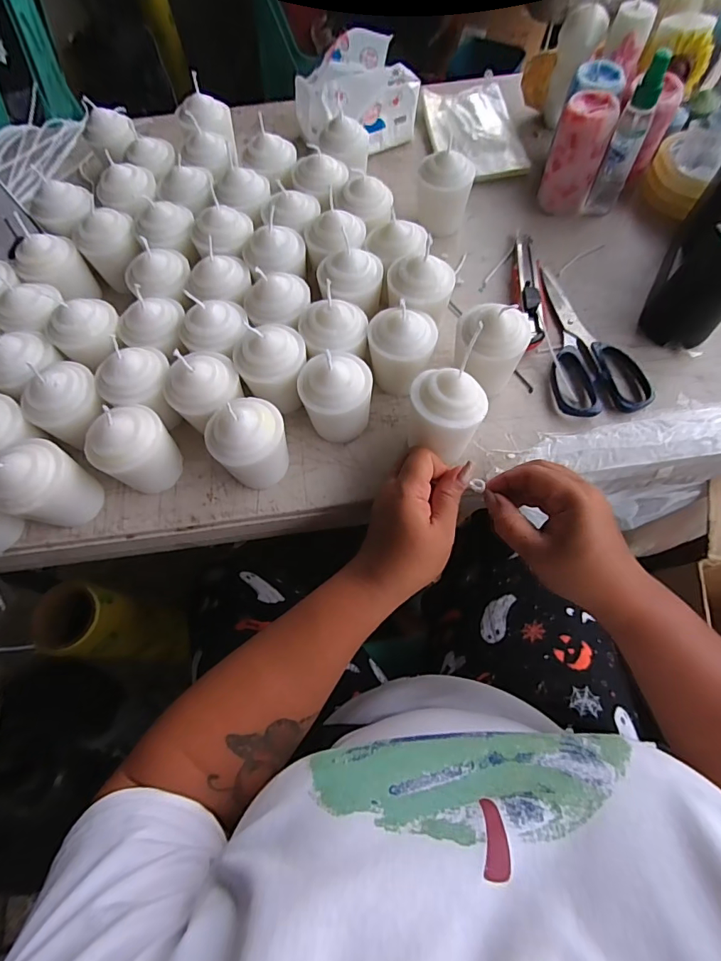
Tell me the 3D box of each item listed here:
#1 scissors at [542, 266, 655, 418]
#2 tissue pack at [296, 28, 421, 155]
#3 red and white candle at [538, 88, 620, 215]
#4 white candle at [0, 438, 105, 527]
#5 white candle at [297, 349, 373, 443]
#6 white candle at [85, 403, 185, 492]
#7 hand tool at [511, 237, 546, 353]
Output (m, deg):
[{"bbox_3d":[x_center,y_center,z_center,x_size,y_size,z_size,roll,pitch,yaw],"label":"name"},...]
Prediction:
[{"bbox_3d":[0.209,-0.135,0.422,0.084,0.011,0.174,-4,67,1],"label":"scissors"},{"bbox_3d":[-0.003,-0.449,0.528,0.134,0.074,0.092,-21,68,-6],"label":"tissue pack"},{"bbox_3d":[0.223,-0.334,0.466,0.049,0.094,0.050,20,69,11],"label":"red and white candle"},{"bbox_3d":[-0.248,0.001,0.347,0.060,0.075,0.055,-1,67,2],"label":"white candle"},{"bbox_3d":[-0.016,-0.065,0.362,0.058,0.066,0.051,-26,68,-8],"label":"white candle"},{"bbox_3d":[-0.174,-0.024,0.351,0.048,0.077,0.054,35,73,16],"label":"white candle"},{"bbox_3d":[0.164,-0.197,0.448,0.025,0.022,0.154,4,67,4],"label":"hand tool"}]

